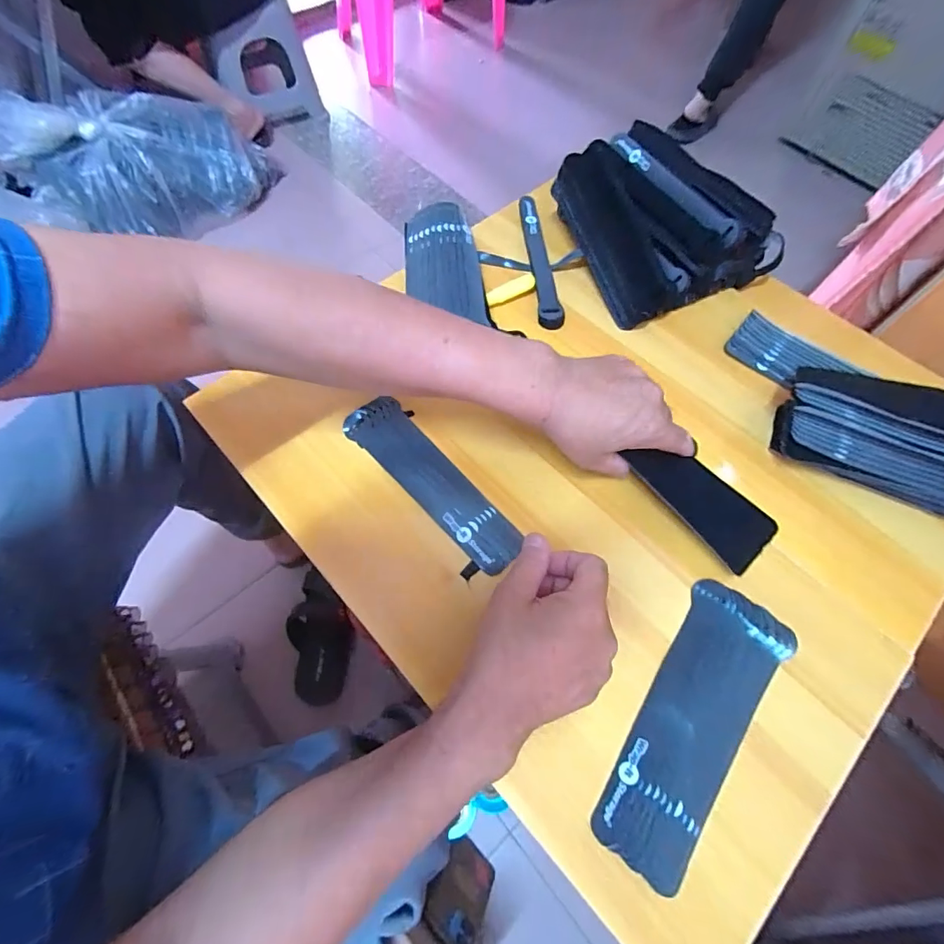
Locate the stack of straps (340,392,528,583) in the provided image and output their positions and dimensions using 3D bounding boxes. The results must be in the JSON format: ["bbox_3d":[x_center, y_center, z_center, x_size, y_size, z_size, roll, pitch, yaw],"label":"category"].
[{"bbox_3d":[-0.038,0.009,0.410,0.058,0.011,0.198,-36,69,-16],"label":"stack of straps"}]

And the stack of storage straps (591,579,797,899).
[{"bbox_3d":[0.162,0.179,0.324,0.069,0.017,0.199,33,68,15],"label":"stack of storage straps"}]

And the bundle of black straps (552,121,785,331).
[{"bbox_3d":[0.204,-0.283,0.506,0.166,0.082,0.194,-24,66,-11],"label":"bundle of black straps"}]

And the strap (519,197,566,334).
[{"bbox_3d":[0.079,-0.247,0.527,0.027,0.014,0.197,-4,64,-2],"label":"strap"}]

